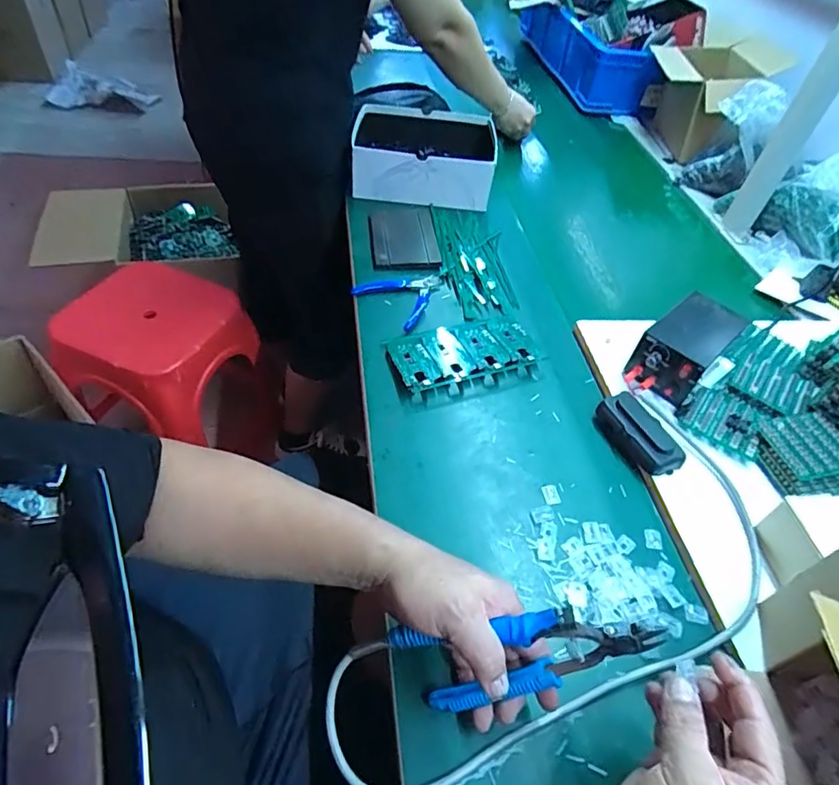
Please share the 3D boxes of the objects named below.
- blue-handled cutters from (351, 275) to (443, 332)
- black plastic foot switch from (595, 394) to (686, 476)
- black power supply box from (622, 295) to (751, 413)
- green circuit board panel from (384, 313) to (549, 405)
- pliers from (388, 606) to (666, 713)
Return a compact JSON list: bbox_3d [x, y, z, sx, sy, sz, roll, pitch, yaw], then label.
[{"bbox_3d":[-0.016,-0.147,0.772,0.102,0.012,0.124,34,54,24],"label":"blue-handled cutters"},{"bbox_3d":[0.249,0.049,0.612,0.054,0.028,0.104,-20,53,-21],"label":"black plastic foot switch"},{"bbox_3d":[0.330,-0.056,0.674,0.146,0.083,0.085,-33,58,-30],"label":"black power supply box"},{"bbox_3d":[0.062,-0.057,0.699,0.197,0.023,0.114,-15,51,-18],"label":"green circuit board panel"},{"bbox_3d":[0.077,0.191,0.393,0.178,0.075,0.024,-20,25,16],"label":"pliers"}]

